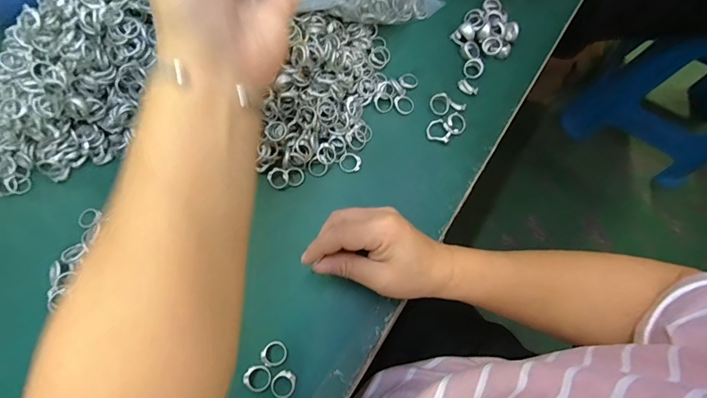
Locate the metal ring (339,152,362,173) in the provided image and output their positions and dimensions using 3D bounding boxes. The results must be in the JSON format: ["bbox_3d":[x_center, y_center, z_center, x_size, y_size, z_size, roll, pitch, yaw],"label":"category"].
[{"bbox_3d":[-0.003,-0.038,0.403,0.022,0.006,0.020,0,70,-1],"label":"metal ring"}]

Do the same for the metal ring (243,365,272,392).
[{"bbox_3d":[-0.080,0.150,0.326,0.021,0.004,0.020,0,70,-1],"label":"metal ring"}]

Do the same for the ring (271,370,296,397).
[{"bbox_3d":[-0.059,0.156,0.326,0.020,0.004,0.021,0,70,-1],"label":"ring"}]

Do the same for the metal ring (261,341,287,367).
[{"bbox_3d":[-0.068,0.133,0.333,0.021,0.004,0.020,0,70,-1],"label":"metal ring"}]

